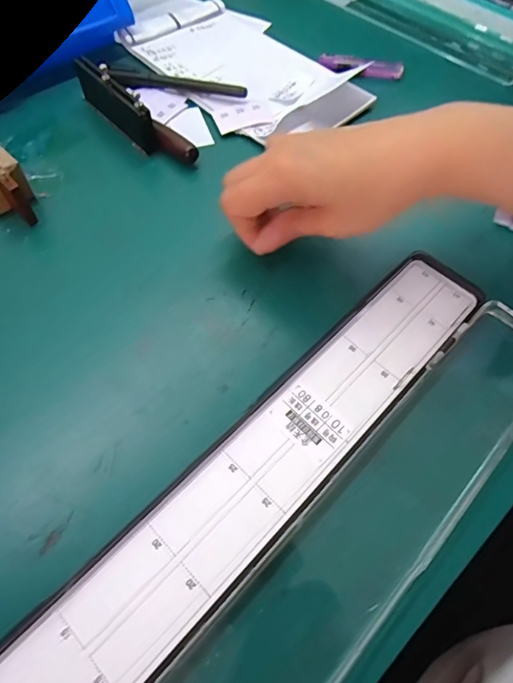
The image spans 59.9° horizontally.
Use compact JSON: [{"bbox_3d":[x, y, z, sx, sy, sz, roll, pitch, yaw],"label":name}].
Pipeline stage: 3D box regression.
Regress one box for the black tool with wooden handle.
[{"bbox_3d":[-0.095,-0.181,0.342,0.027,0.040,0.122,-40,69,-21],"label":"black tool with wooden handle"}]

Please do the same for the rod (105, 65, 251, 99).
[{"bbox_3d":[-0.066,-0.218,0.377,0.117,0.012,0.012,10,61,3],"label":"rod"}]

